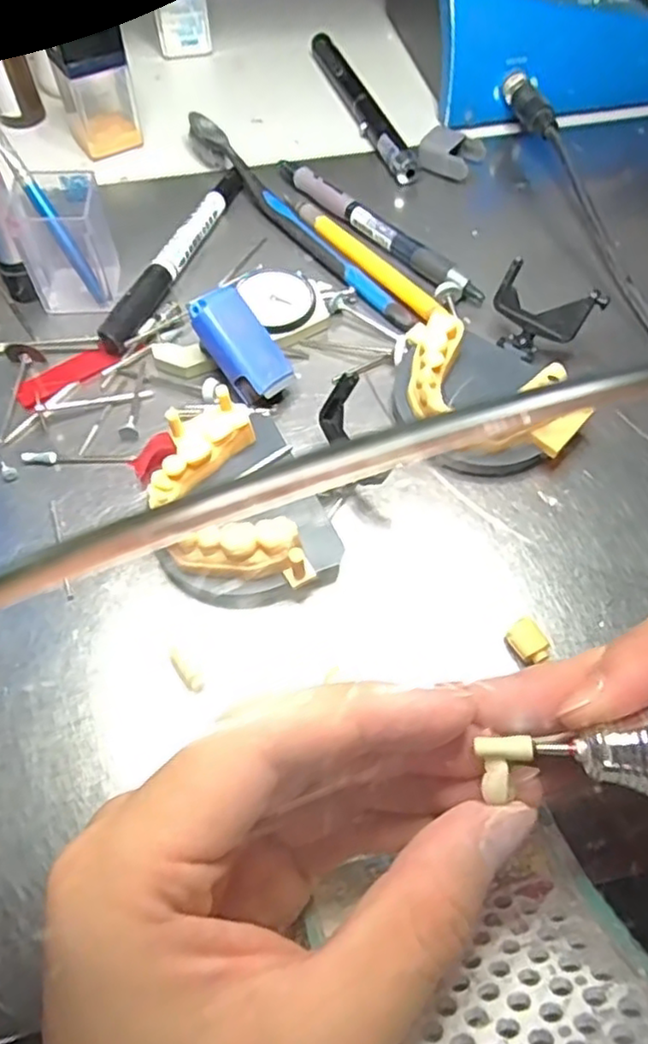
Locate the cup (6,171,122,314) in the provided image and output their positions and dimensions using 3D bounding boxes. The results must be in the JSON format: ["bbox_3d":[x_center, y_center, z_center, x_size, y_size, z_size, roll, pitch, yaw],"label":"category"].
[{"bbox_3d":[-0.115,-0.125,0.296,0.034,0.049,0.037,-1,59,1],"label":"cup"}]

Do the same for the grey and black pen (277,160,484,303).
[{"bbox_3d":[0.024,-0.149,0.330,0.014,0.007,0.136,-37,65,-19],"label":"grey and black pen"}]

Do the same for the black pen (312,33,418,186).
[{"bbox_3d":[0.021,-0.247,0.390,0.017,0.010,0.148,-17,60,-8],"label":"black pen"}]

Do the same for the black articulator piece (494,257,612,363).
[{"bbox_3d":[0.092,-0.084,0.281,0.043,0.027,0.033,23,62,14],"label":"black articulator piece"}]

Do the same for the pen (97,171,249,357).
[{"bbox_3d":[-0.070,-0.129,0.320,0.011,0.015,0.133,17,61,12],"label":"pen"}]

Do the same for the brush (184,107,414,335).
[{"bbox_3d":[-0.017,-0.153,0.331,0.014,0.019,0.180,-33,64,-17],"label":"brush"}]

